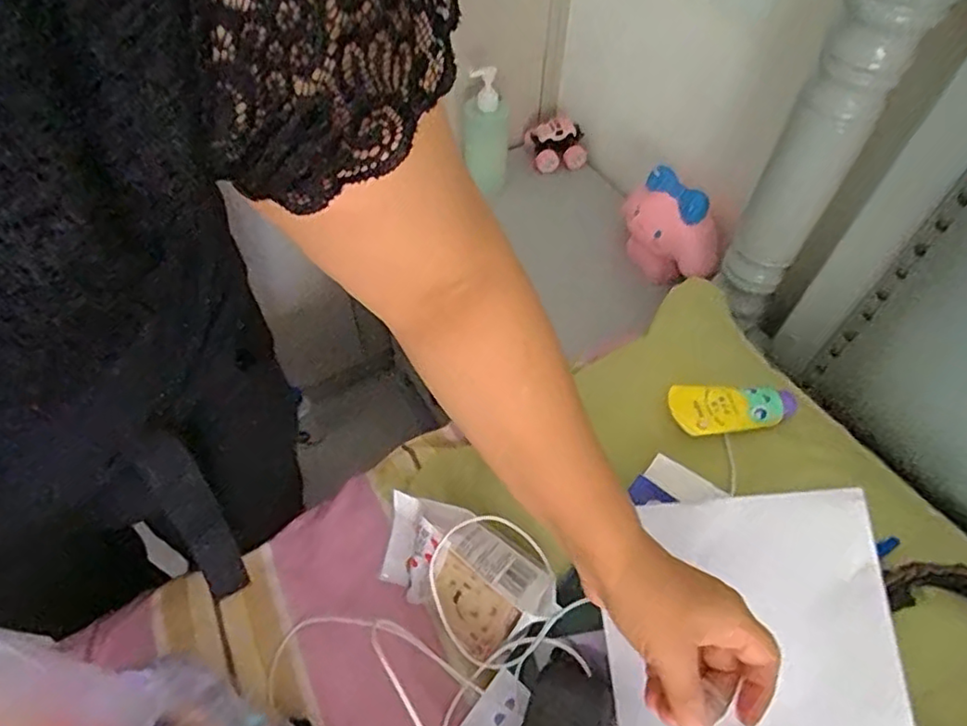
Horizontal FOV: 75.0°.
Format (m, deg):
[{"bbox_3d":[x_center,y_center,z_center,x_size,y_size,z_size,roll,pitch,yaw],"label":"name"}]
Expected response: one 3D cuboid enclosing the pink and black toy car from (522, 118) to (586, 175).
[{"bbox_3d":[0.125,-0.374,1.076,0.105,0.070,0.060,4,55,-1],"label":"pink and black toy car"}]

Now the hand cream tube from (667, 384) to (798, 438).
[{"bbox_3d":[0.231,0.043,0.576,0.118,0.024,0.049,0,61,0],"label":"hand cream tube"}]

